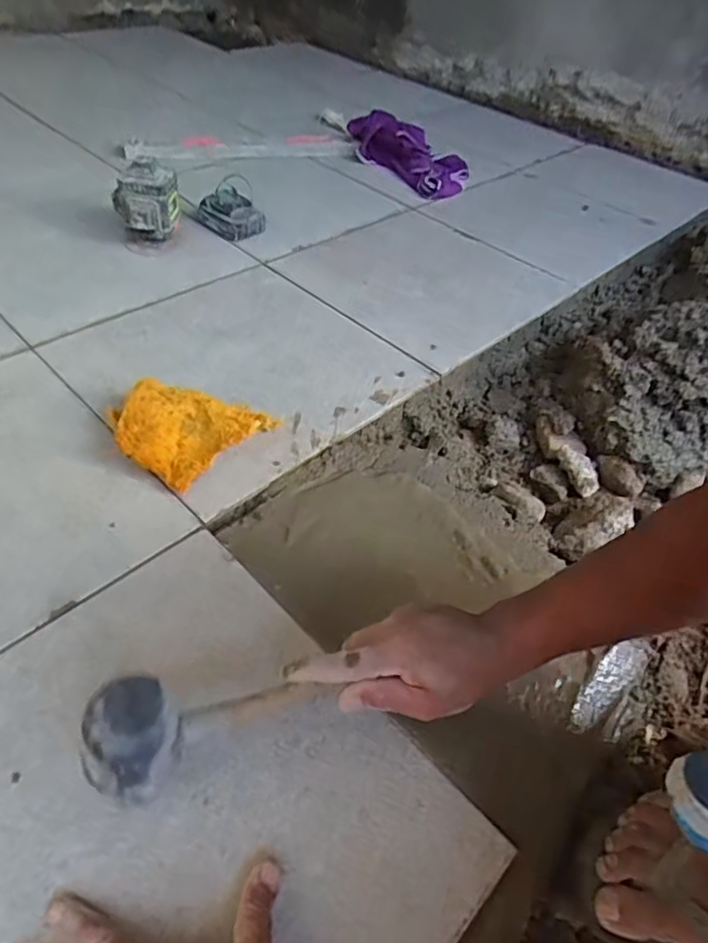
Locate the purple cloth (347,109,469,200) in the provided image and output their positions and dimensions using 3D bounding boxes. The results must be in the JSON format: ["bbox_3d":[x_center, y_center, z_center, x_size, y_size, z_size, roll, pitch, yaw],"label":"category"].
[{"bbox_3d":[0.124,-0.717,1.265,0.138,0.088,0.293,-24,53,-26],"label":"purple cloth"}]

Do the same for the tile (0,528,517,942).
[{"bbox_3d":[-0.157,0.265,0.408,0.390,0.011,0.394,-34,60,-31],"label":"tile"}]

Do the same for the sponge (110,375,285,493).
[{"bbox_3d":[-0.196,-0.056,0.653,0.160,0.058,0.140,26,51,17],"label":"sponge"}]

